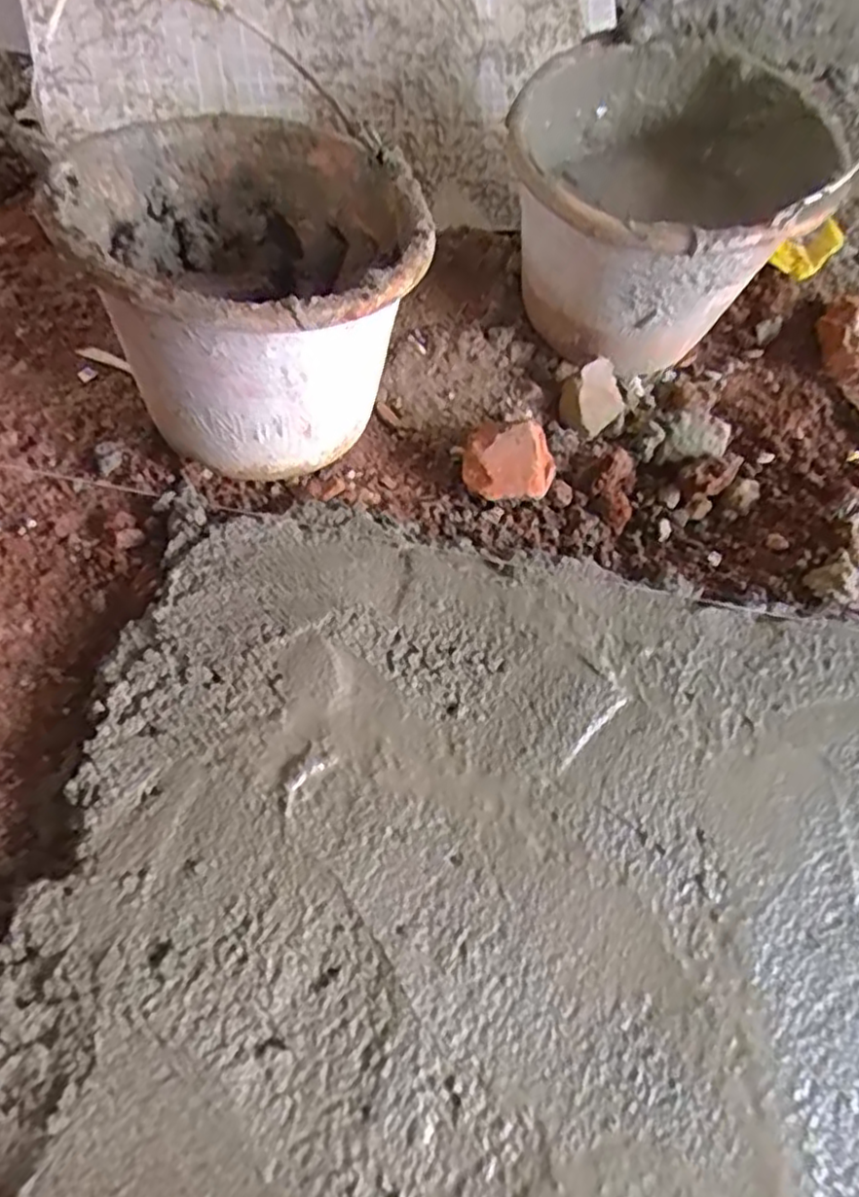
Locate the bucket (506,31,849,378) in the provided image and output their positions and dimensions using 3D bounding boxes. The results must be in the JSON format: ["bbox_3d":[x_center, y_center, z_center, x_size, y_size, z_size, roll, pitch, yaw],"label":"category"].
[{"bbox_3d":[0.196,-0.344,0.671,0.255,0.204,0.265,2,58,-3],"label":"bucket"}]

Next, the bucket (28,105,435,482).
[{"bbox_3d":[-0.141,-0.244,0.569,0.237,0.179,0.286,-26,64,-19],"label":"bucket"}]

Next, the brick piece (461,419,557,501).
[{"bbox_3d":[0.072,-0.128,0.644,0.080,0.041,0.082,14,58,4],"label":"brick piece"}]

